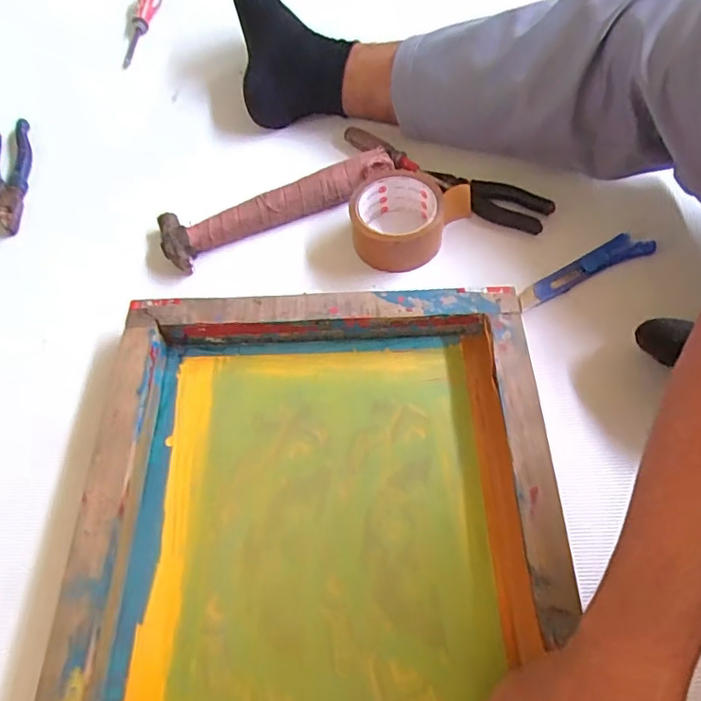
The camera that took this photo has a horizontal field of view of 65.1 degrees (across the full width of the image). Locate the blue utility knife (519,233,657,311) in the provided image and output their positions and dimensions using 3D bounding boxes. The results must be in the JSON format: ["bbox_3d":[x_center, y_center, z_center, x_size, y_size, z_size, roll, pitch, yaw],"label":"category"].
[{"bbox_3d":[0.231,-0.081,0.543,0.145,0.013,0.029,-25,63,-9],"label":"blue utility knife"}]

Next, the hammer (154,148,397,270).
[{"bbox_3d":[-0.077,-0.155,0.595,0.263,0.029,0.074,-15,62,-4],"label":"hammer"}]

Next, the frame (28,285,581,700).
[{"bbox_3d":[-0.029,0.152,0.401,0.347,0.057,0.454,-2,62,3],"label":"frame"}]

